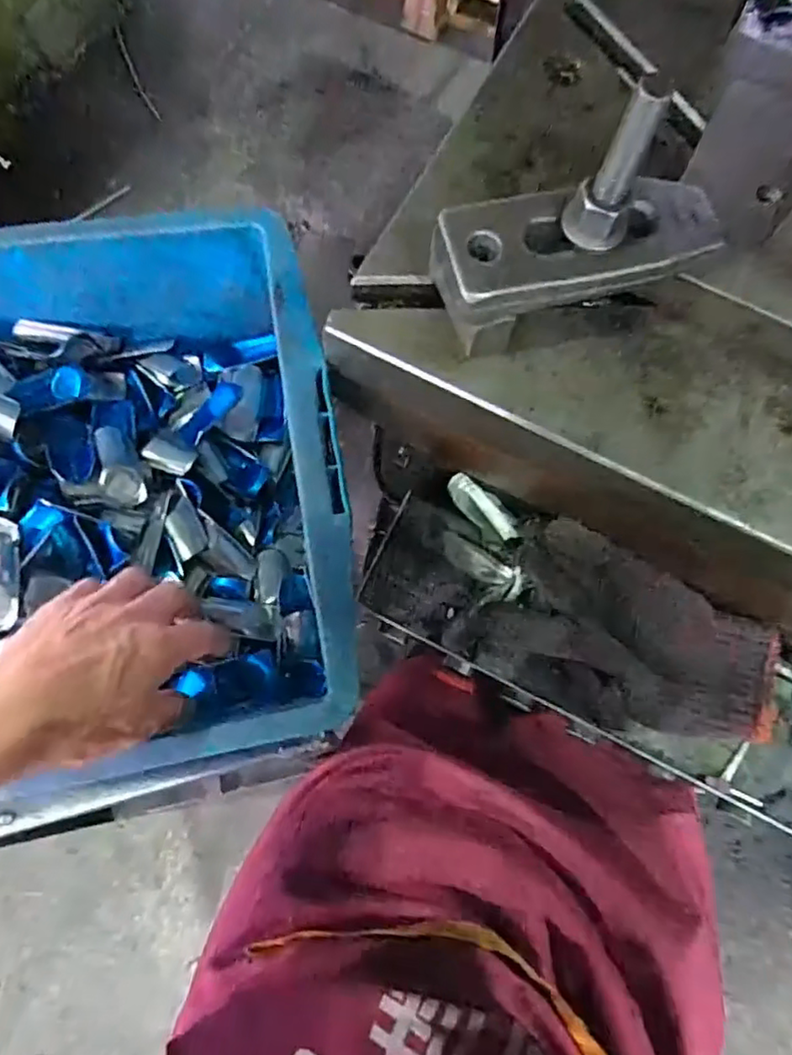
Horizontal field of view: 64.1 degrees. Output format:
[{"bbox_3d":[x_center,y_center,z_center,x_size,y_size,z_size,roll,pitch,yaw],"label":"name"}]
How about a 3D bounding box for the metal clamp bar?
[{"bbox_3d":[0.098,-0.155,0.348,0.162,0.025,0.060,-16,75,-7],"label":"metal clamp bar"}]

